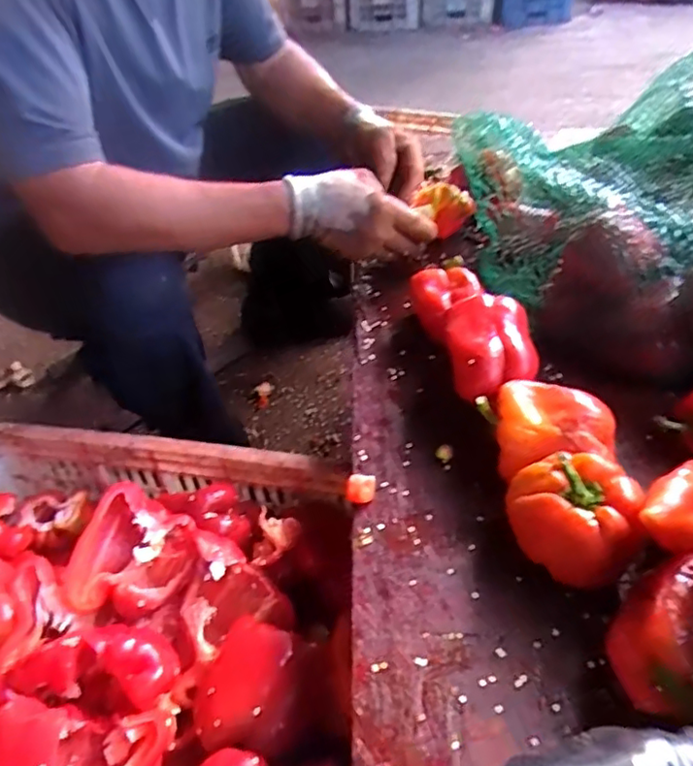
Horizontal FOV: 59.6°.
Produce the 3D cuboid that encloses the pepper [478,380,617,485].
[{"bbox_3d":[0.159,0.043,0.486,0.097,0.069,0.077,-4,43,0],"label":"pepper"}]

